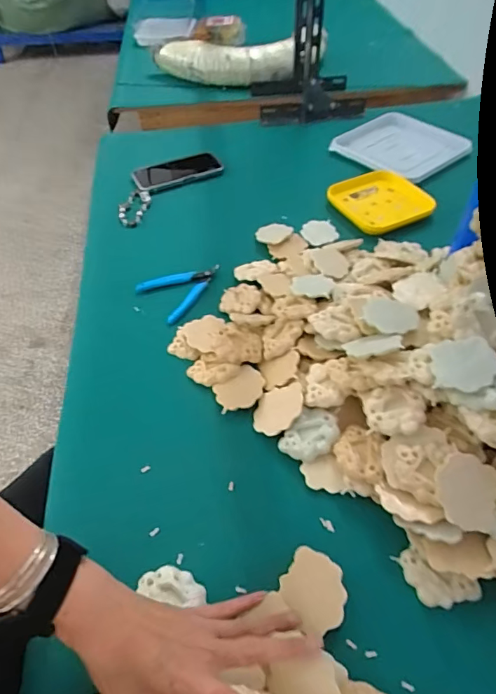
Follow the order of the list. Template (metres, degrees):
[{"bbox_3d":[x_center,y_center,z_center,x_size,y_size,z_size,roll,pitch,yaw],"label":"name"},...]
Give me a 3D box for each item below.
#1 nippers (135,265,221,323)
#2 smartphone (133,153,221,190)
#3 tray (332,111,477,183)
[{"bbox_3d":[-0.093,-0.092,0.672,0.119,0.010,0.087,-38,58,-26],"label":"nippers"},{"bbox_3d":[-0.140,-0.344,0.905,0.165,0.018,0.086,-22,52,-12],"label":"smartphone"},{"bbox_3d":[0.310,-0.407,0.932,0.219,0.028,0.227,-40,58,-21],"label":"tray"}]

